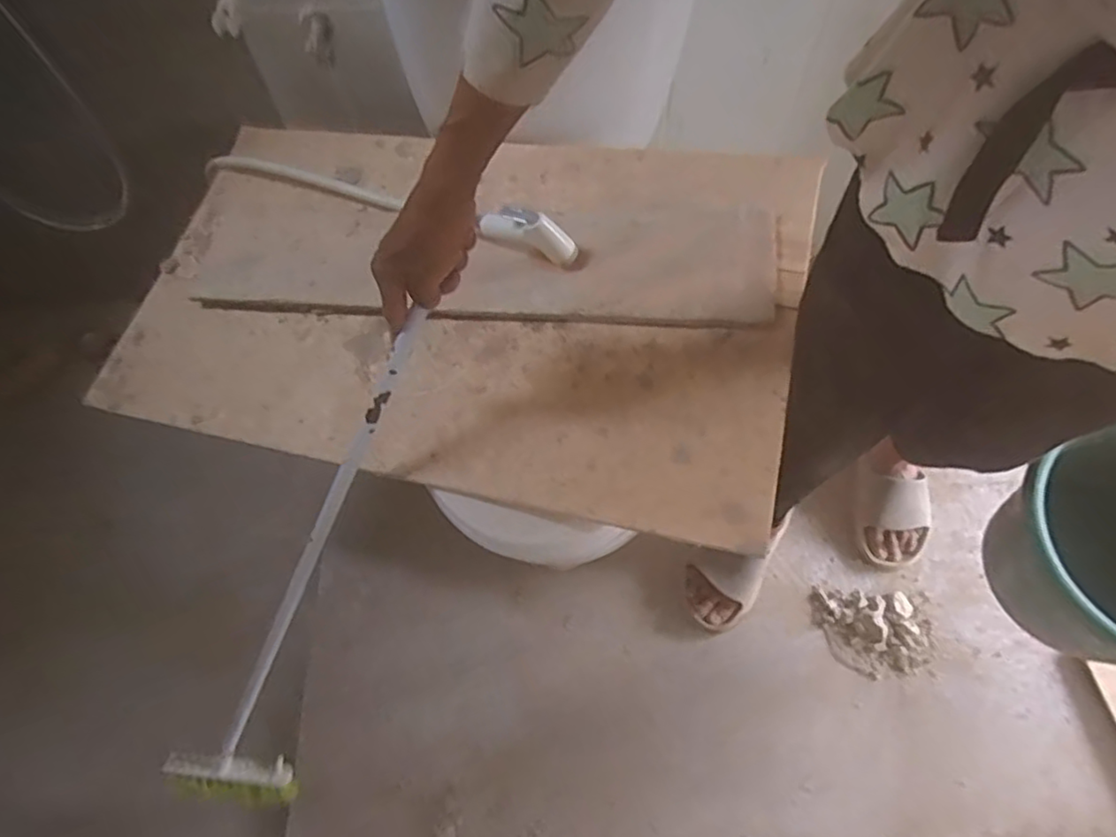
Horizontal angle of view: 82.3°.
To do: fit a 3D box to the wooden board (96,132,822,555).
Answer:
[{"bbox_3d":[-0.139,-0.156,0.754,0.803,0.029,0.451,11,71,16],"label":"wooden board"}]

